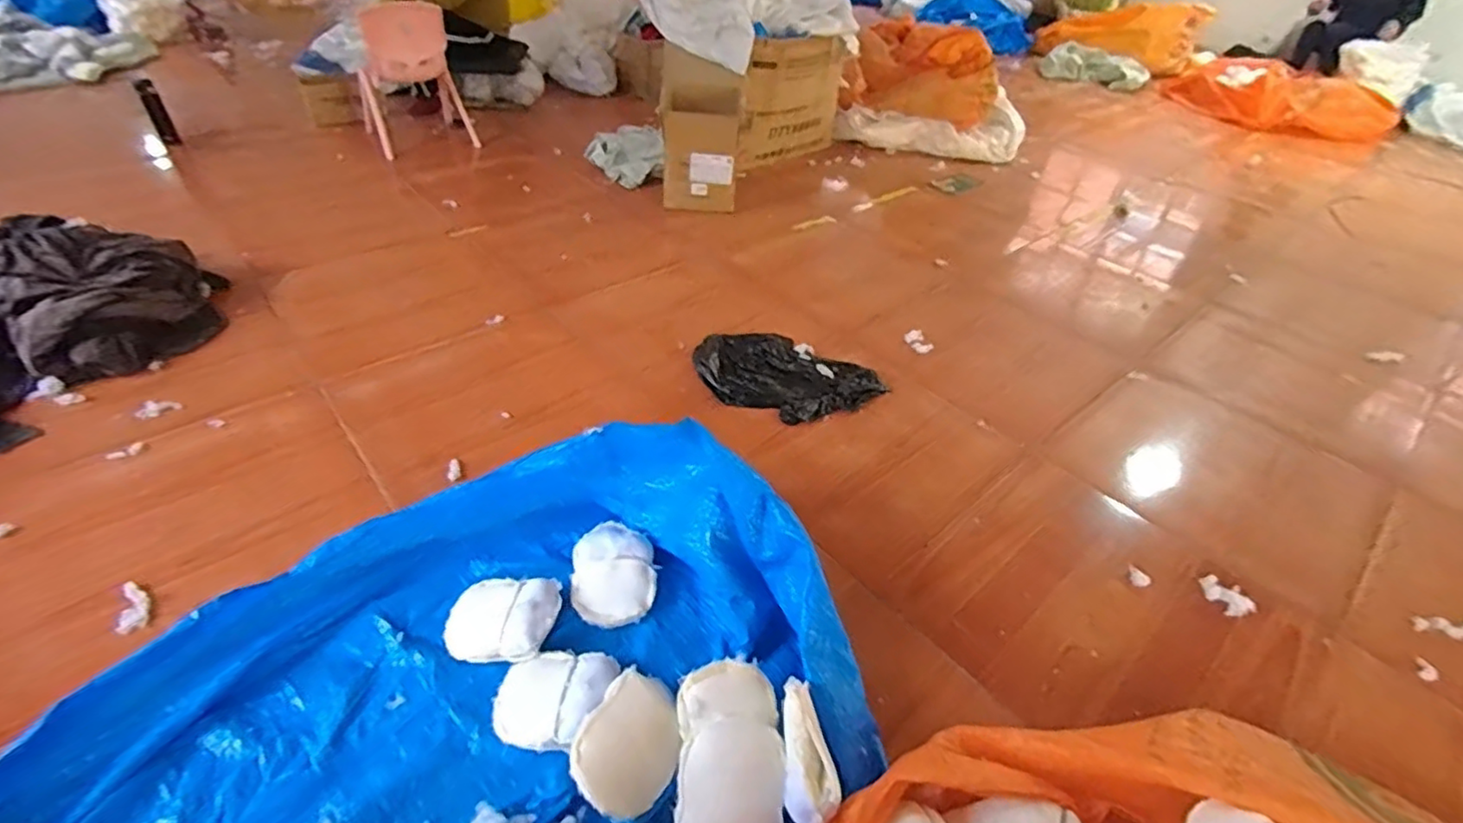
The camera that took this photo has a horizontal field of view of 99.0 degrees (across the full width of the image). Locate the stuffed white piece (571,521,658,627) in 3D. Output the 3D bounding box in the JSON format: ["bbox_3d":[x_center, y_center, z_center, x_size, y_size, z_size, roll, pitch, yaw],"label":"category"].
[{"bbox_3d":[-0.206,0.280,1.095,0.145,0.057,0.178,-3,40,-8],"label":"stuffed white piece"}]

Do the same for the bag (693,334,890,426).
[{"bbox_3d":[0.135,-0.093,1.616,0.466,0.030,0.298,22,44,19],"label":"bag"}]

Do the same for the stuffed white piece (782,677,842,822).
[{"bbox_3d":[0.102,0.443,0.819,0.062,0.052,0.173,1,41,-4],"label":"stuffed white piece"}]

